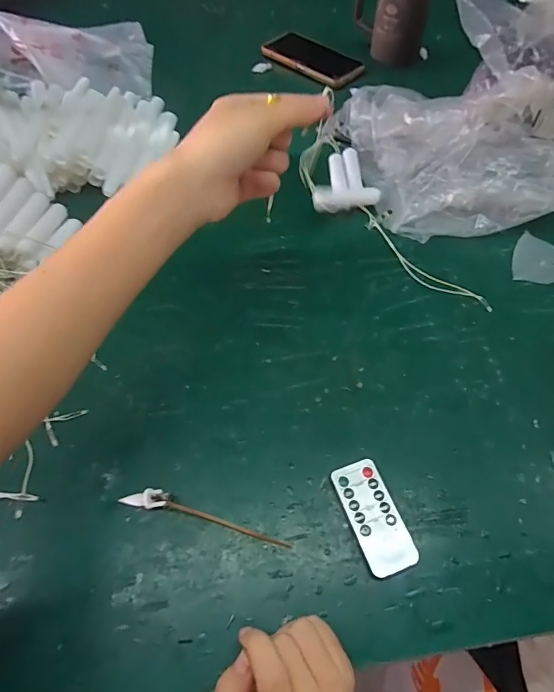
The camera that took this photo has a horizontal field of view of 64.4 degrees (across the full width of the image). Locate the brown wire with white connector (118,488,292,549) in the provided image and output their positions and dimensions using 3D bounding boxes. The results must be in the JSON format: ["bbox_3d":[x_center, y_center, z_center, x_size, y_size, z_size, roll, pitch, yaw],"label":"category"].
[{"bbox_3d":[-0.057,0.132,0.345,0.138,0.015,0.015,11,57,8],"label":"brown wire with white connector"}]

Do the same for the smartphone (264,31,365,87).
[{"bbox_3d":[0.059,-0.471,0.722,0.161,0.016,0.084,37,64,20],"label":"smartphone"}]

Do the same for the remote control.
[{"bbox_3d":[0.076,0.133,0.347,0.040,0.008,0.084,-18,57,-11],"label":"remote control"}]

